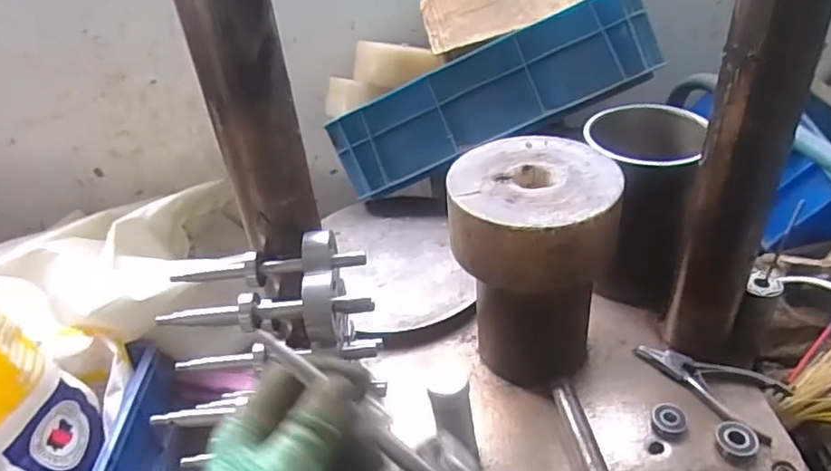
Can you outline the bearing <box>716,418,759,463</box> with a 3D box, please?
[{"bbox_3d":[0.286,0.182,0.545,0.037,0.013,0.032,-32,43,-30],"label":"bearing"}]

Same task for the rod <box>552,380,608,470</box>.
[{"bbox_3d":[0.151,0.186,0.548,0.020,0.013,0.136,-9,36,-3],"label":"rod"}]

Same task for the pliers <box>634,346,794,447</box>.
[{"bbox_3d":[0.287,0.143,0.604,0.136,0.016,0.081,22,45,33],"label":"pliers"}]

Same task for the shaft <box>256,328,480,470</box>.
[{"bbox_3d":[-0.025,0.103,0.339,0.151,0.046,0.037,41,46,-3],"label":"shaft"}]

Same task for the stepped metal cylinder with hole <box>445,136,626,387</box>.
[{"bbox_3d":[0.110,0.035,0.584,0.136,0.211,0.136,-1,37,8],"label":"stepped metal cylinder with hole"}]

